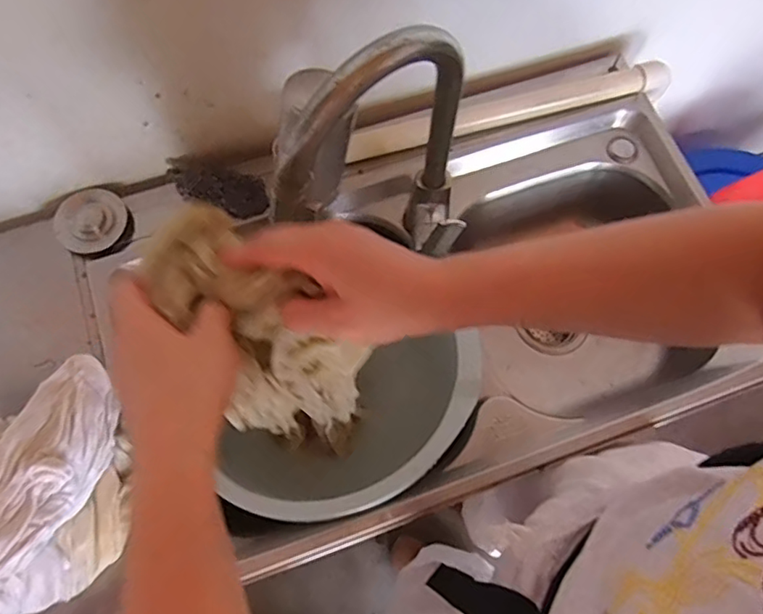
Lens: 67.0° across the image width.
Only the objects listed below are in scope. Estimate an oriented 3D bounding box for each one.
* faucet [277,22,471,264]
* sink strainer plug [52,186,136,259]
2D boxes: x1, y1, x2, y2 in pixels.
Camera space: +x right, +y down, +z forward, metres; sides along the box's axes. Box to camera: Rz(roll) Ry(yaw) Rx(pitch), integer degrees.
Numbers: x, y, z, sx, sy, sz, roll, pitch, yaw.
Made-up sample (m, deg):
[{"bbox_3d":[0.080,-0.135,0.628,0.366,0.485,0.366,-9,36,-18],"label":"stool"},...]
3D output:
[{"bbox_3d":[-0.004,-0.108,0.529,0.196,0.319,0.081,-23,73,-9],"label":"faucet"},{"bbox_3d":[-0.350,-0.104,0.700,0.094,0.019,0.084,37,74,10],"label":"sink strainer plug"}]

